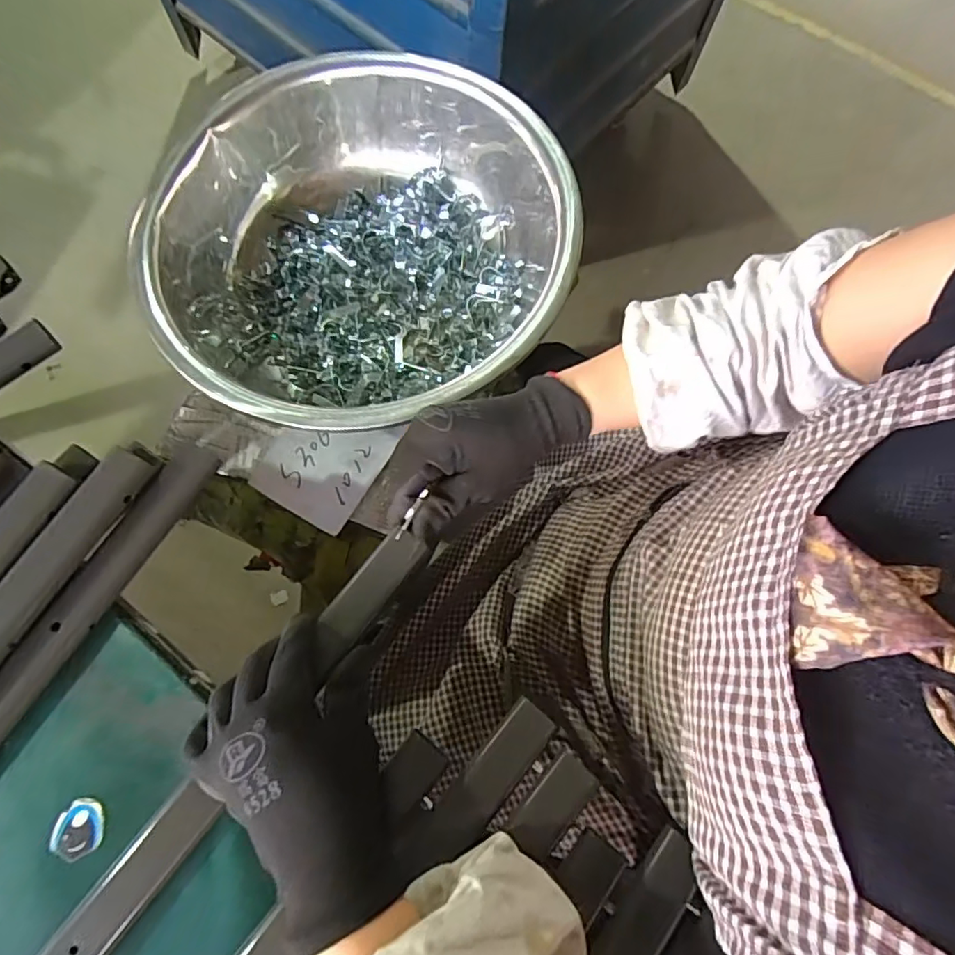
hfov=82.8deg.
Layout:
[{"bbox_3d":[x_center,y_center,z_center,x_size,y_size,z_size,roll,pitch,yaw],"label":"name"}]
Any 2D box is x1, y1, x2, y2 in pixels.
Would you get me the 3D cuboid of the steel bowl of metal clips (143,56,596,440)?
[{"bbox_3d":[-0.105,-0.214,0.514,0.365,0.115,0.379,1,74,-2],"label":"steel bowl of metal clips"}]

